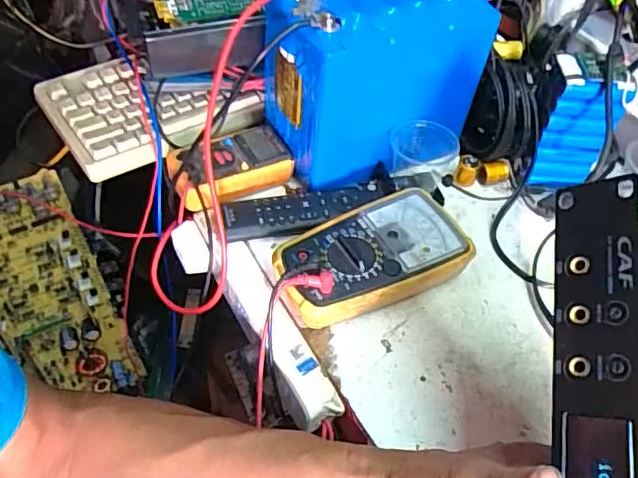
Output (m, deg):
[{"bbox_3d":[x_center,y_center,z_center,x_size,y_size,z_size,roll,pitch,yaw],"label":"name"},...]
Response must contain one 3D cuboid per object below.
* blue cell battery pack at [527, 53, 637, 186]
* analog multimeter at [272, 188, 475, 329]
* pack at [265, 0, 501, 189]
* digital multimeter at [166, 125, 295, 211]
[{"bbox_3d":[0.248,-0.108,0.559,0.068,0.129,0.043,3,49,-2],"label":"blue cell battery pack"},{"bbox_3d":[0.046,0.020,0.489,0.164,0.047,0.094,-21,54,-21],"label":"analog multimeter"},{"bbox_3d":[0.055,-0.153,0.542,0.186,0.164,0.106,-20,54,-20],"label":"pack"},{"bbox_3d":[-0.087,-0.074,0.553,0.110,0.034,0.066,-24,55,-23],"label":"digital multimeter"}]

